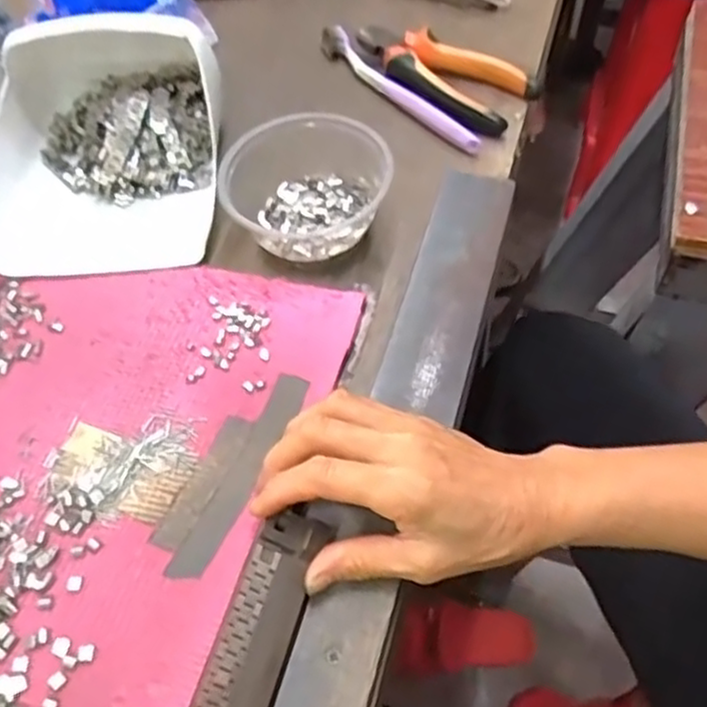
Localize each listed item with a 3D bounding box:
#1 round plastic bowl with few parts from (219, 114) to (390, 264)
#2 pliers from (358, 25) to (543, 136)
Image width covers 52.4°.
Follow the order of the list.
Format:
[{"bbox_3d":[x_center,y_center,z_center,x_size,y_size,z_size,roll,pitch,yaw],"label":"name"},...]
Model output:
[{"bbox_3d":[-0.030,-0.107,0.464,0.107,0.048,0.092,-18,57,-7],"label":"round plastic bowl with few parts"},{"bbox_3d":[0.063,-0.215,0.550,0.152,0.024,0.064,36,66,26],"label":"pliers"}]

